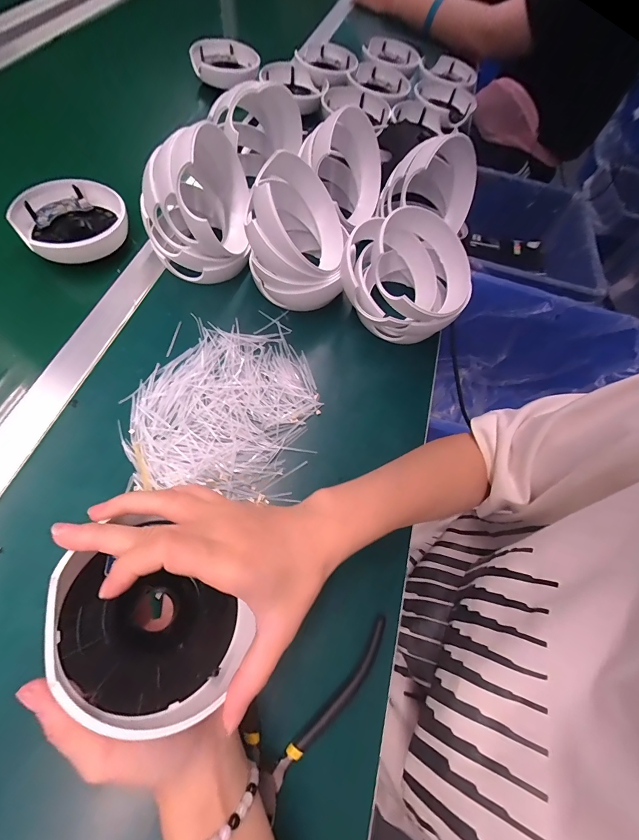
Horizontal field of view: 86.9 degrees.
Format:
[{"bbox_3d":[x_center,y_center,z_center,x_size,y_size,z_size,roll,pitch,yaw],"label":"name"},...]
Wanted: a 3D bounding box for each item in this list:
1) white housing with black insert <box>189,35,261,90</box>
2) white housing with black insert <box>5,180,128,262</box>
[{"bbox_3d":[-0.165,-0.630,0.596,0.113,0.034,0.136,-5,65,-10],"label":"white housing with black insert"},{"bbox_3d":[-0.291,-0.233,0.402,0.110,0.049,0.106,-40,69,-22],"label":"white housing with black insert"}]

